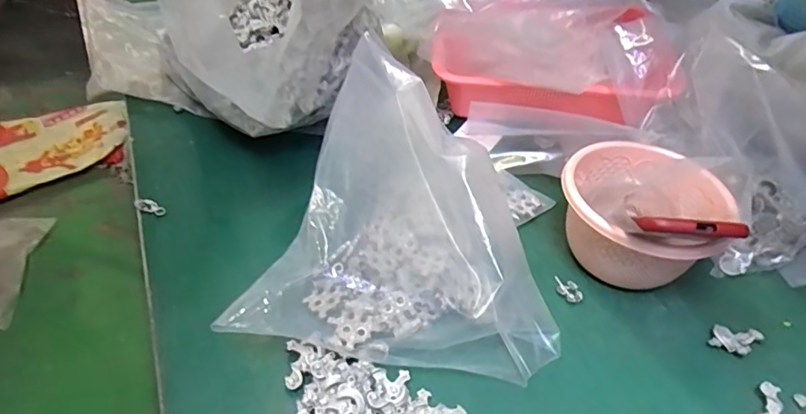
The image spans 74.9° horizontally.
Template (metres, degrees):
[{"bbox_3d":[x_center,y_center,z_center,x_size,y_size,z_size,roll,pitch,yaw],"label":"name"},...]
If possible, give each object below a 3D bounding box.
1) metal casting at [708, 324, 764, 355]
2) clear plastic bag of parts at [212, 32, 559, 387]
[{"bbox_3d":[0.292,0.114,0.462,0.047,0.006,0.031,-25,50,-29],"label":"metal casting"},{"bbox_3d":[0.004,-0.016,0.492,0.252,0.123,0.310,3,42,-2],"label":"clear plastic bag of parts"}]

